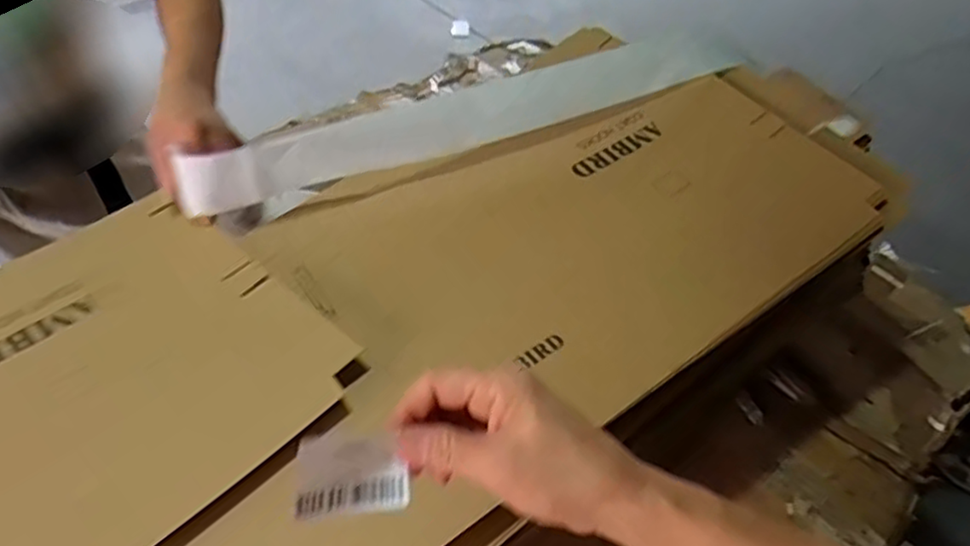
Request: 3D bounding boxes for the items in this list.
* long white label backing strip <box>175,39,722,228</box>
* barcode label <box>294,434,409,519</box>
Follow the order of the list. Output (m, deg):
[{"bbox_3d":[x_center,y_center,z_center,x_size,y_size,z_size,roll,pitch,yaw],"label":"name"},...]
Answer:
[{"bbox_3d":[-0.008,-0.154,0.701,0.574,0.079,0.047,-17,51,-21],"label":"long white label backing strip"},{"bbox_3d":[-0.064,0.098,0.331,0.056,0.006,0.037,7,76,-32],"label":"barcode label"}]

